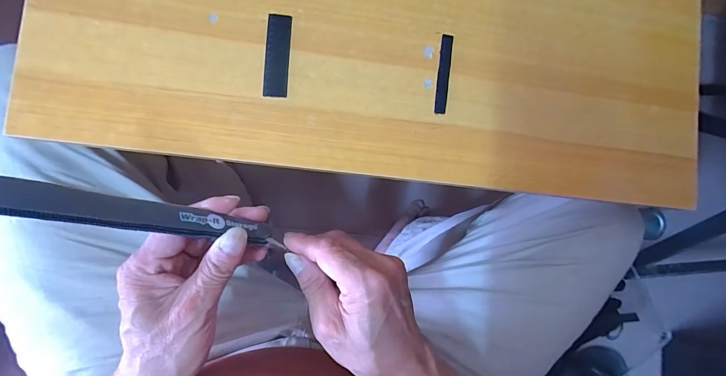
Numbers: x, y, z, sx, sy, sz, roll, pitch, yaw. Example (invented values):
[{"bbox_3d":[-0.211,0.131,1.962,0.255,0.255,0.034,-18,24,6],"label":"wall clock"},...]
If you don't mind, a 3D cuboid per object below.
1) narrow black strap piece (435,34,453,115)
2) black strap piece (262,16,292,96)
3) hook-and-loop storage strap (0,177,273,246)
[{"bbox_3d":[0.072,-0.100,0.308,0.012,0.004,0.070,7,86,-8],"label":"narrow black strap piece"},{"bbox_3d":[-0.070,-0.110,0.289,0.020,0.004,0.068,4,86,-8],"label":"black strap piece"},{"bbox_3d":[-0.141,0.014,0.202,0.196,0.017,0.018,16,84,-43],"label":"hook-and-loop storage strap"}]

